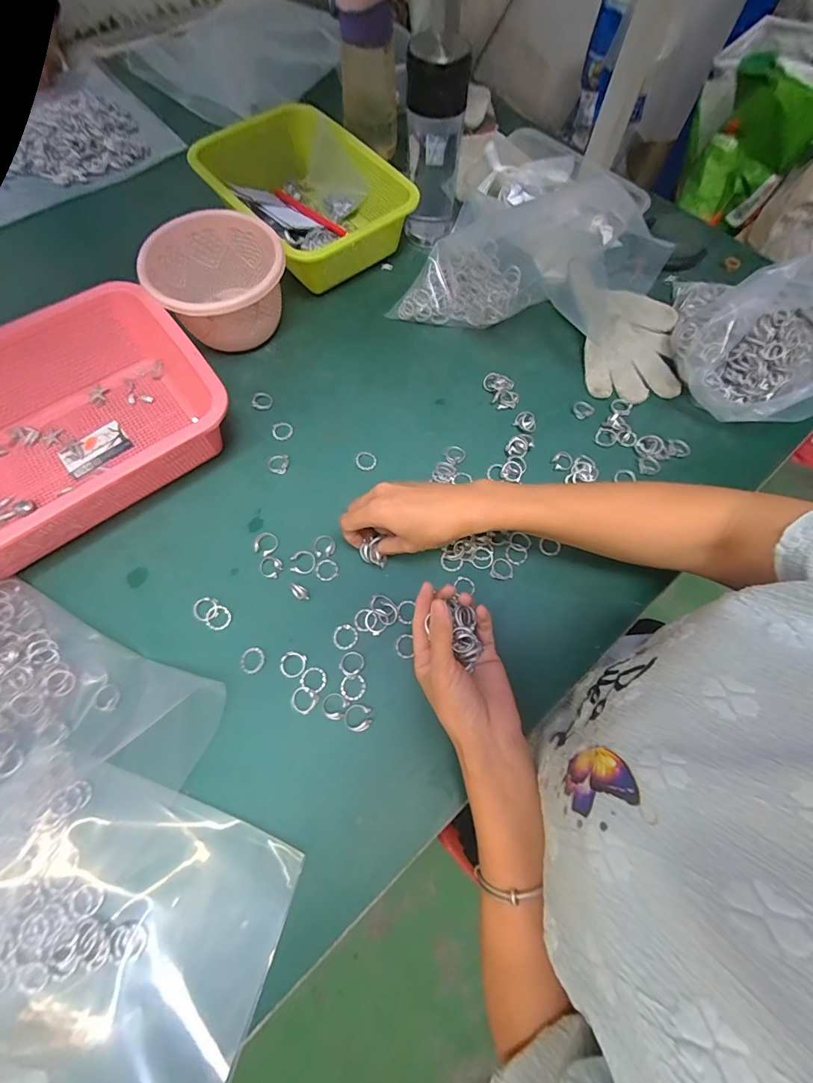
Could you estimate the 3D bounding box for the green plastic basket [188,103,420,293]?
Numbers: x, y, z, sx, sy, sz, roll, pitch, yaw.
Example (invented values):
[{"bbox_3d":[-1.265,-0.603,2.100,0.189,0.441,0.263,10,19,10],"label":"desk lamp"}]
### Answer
[{"bbox_3d":[-0.140,-0.457,0.550,0.195,0.068,0.288,-37,74,-14],"label":"green plastic basket"}]

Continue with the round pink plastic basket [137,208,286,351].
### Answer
[{"bbox_3d":[-0.209,-0.290,0.477,0.139,0.081,0.132,0,69,-1],"label":"round pink plastic basket"}]

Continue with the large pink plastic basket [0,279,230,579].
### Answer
[{"bbox_3d":[-0.345,-0.111,0.412,0.299,0.079,0.239,-39,75,-15],"label":"large pink plastic basket"}]

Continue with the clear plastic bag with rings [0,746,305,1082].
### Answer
[{"bbox_3d":[-0.225,0.288,0.292,0.247,0.018,0.207,18,70,6],"label":"clear plastic bag with rings"}]

